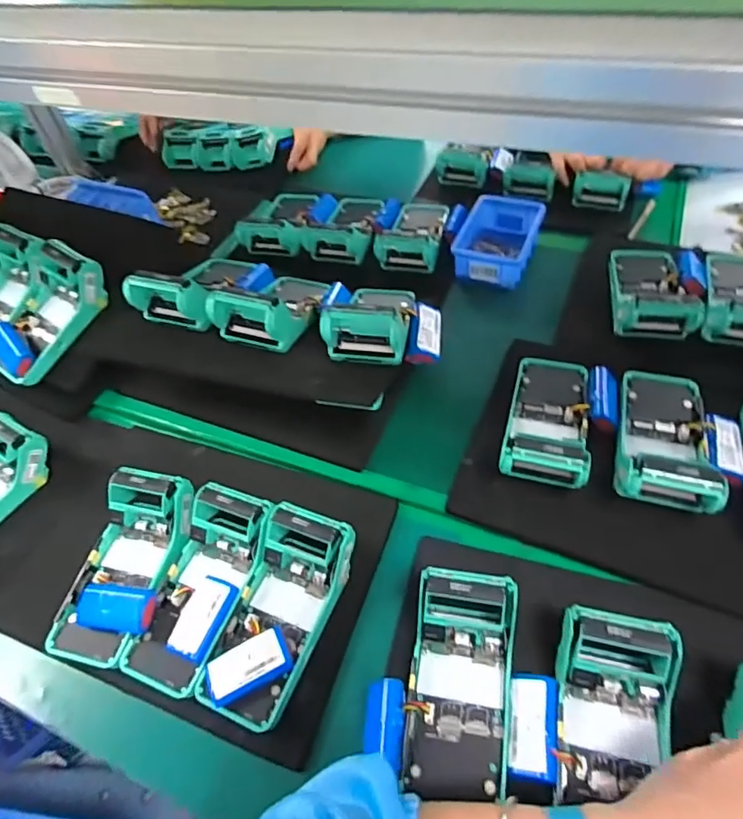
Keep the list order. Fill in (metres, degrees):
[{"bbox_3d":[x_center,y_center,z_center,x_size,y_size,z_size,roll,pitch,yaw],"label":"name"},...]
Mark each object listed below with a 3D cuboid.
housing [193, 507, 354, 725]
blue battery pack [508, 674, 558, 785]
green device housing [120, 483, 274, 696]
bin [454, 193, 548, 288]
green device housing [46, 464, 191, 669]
[{"bbox_3d":[-0.080,0.171,0.441,0.080,0.058,0.168,17,56,17],"label":"housing"},{"bbox_3d":[0.118,0.229,0.377,0.032,0.011,0.067,7,54,11],"label":"blue battery pack"},{"bbox_3d":[-0.150,0.160,0.473,0.079,0.053,0.171,16,68,17],"label":"green device housing"},{"bbox_3d":[0.184,-0.244,0.748,0.103,0.051,0.149,16,56,17],"label":"bin"},{"bbox_3d":[-0.229,0.145,0.486,0.096,0.070,0.167,5,53,9],"label":"green device housing"}]

